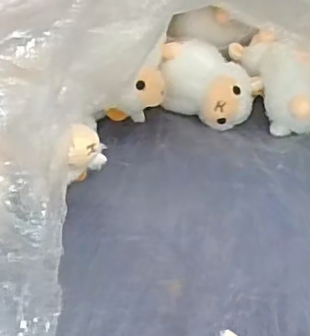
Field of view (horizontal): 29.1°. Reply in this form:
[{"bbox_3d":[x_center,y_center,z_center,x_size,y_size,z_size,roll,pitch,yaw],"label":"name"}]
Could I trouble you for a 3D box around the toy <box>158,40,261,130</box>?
[{"bbox_3d":[0.047,-0.075,0.541,0.084,0.058,0.051,23,50,30],"label":"toy"}]

